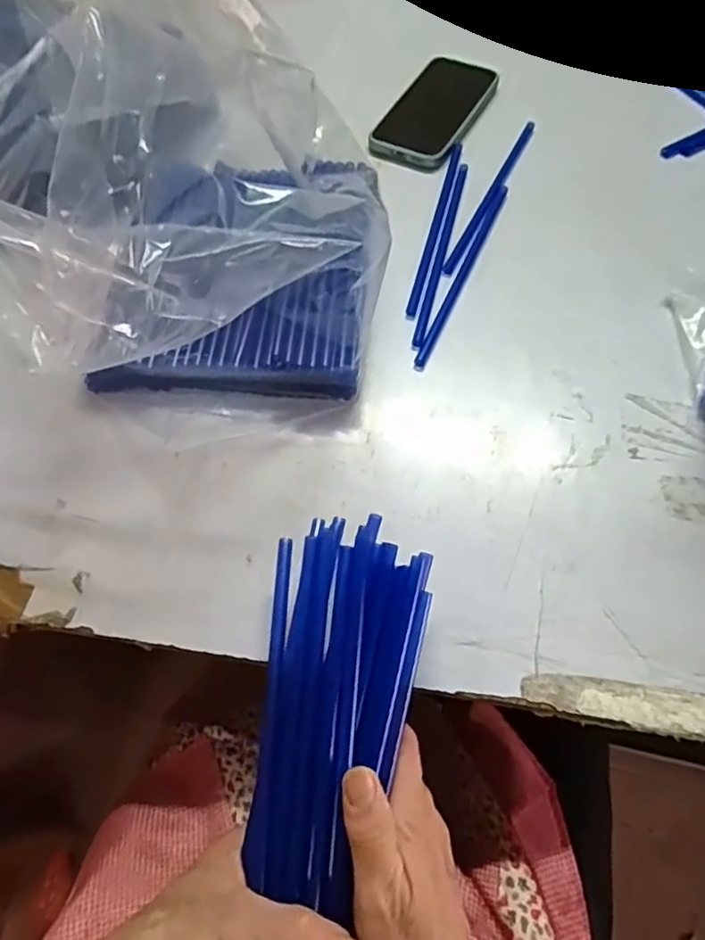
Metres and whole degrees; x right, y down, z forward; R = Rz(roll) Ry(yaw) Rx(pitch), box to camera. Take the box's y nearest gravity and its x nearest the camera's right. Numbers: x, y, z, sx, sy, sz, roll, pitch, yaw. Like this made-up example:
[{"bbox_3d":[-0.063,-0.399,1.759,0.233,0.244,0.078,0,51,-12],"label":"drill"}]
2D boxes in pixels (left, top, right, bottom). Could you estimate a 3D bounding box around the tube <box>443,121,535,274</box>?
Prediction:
[{"bbox_3d":[0.127,-0.253,0.555,0.008,0.004,0.217,23,65,13],"label":"tube"}]

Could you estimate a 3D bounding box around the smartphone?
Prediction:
[{"bbox_3d":[0.081,-0.354,0.601,0.077,0.015,0.153,27,66,15],"label":"smartphone"}]

